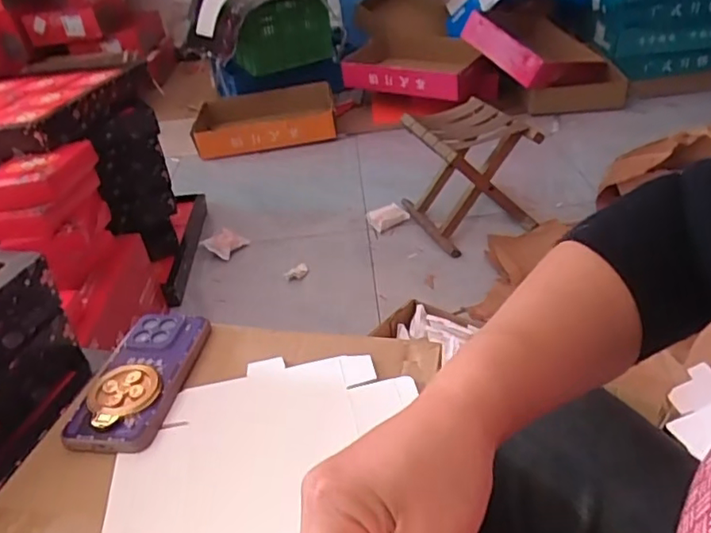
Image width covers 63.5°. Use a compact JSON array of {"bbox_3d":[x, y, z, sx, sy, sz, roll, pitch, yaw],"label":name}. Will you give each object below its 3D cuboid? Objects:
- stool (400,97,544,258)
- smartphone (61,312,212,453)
[{"bbox_3d":[0.261,-0.218,1.382,0.212,0.267,0.293,-21,38,-18],"label":"stool"},{"bbox_3d":[-0.186,0.094,0.499,0.078,0.020,0.148,1,36,12],"label":"smartphone"}]

